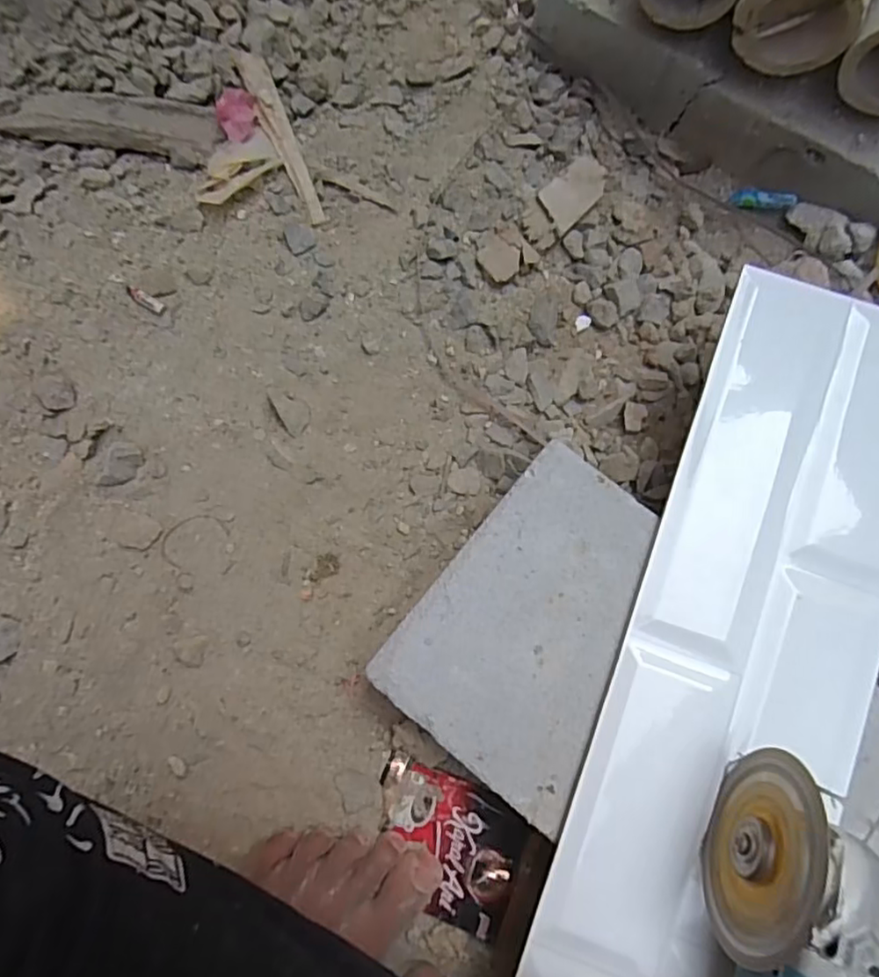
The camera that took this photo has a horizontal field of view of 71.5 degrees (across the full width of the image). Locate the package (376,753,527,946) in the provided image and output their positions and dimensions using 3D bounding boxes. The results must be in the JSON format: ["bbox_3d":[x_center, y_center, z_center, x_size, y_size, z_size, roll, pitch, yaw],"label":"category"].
[{"bbox_3d":[0.002,0.250,0.428,0.108,0.006,0.089,20,83,6],"label":"package"}]

